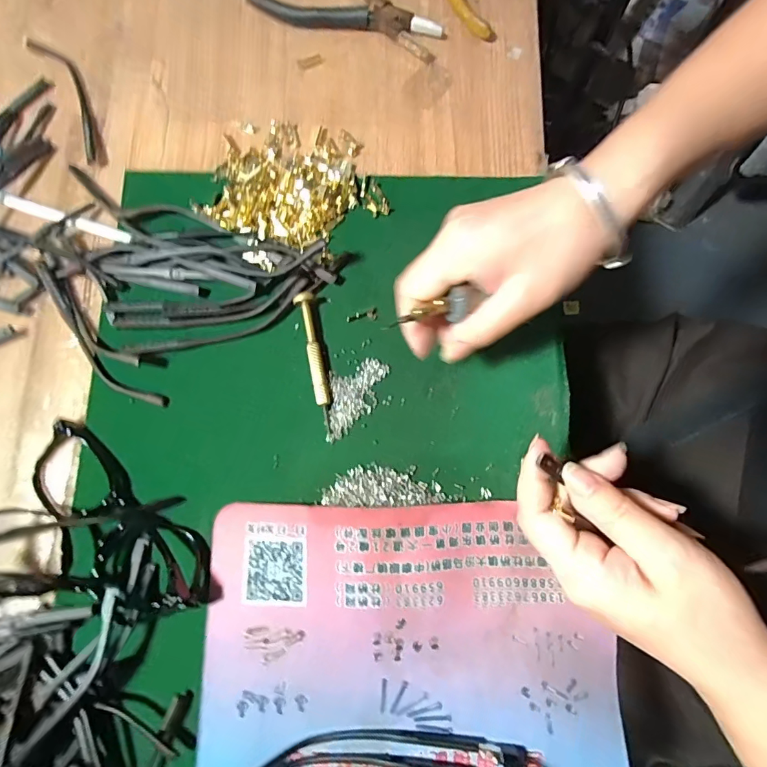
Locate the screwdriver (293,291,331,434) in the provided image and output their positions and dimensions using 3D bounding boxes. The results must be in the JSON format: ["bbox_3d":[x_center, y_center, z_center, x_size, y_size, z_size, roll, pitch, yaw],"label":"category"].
[{"bbox_3d":[-0.043,-0.015,0.294,0.013,0.013,0.090,-14,78,-2],"label":"screwdriver"}]

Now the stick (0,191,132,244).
[{"bbox_3d":[-0.236,-0.121,0.321,0.121,0.004,0.010,20,79,5],"label":"stick"}]

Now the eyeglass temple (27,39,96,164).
[{"bbox_3d":[-0.241,-0.223,0.346,0.023,0.006,0.128,-31,80,-5],"label":"eyeglass temple"}]

